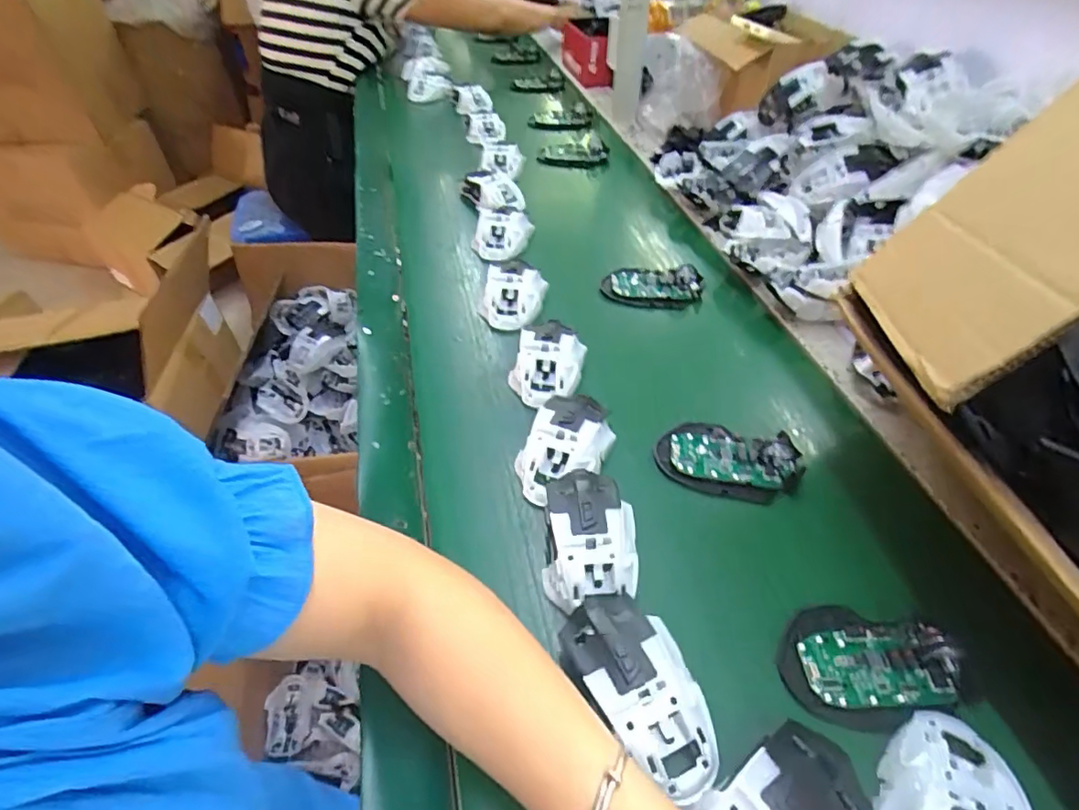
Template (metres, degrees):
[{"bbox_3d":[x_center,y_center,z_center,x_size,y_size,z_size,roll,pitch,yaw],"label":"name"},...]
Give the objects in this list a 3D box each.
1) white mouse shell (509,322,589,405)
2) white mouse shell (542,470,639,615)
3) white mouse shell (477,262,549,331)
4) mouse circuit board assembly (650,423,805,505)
[{"bbox_3d":[0.010,-0.045,0.552,0.069,0.035,0.105,13,52,7],"label":"white mouse shell"},{"bbox_3d":[0.036,0.096,0.410,0.064,0.044,0.110,2,52,-1],"label":"white mouse shell"},{"bbox_3d":[-0.030,-0.126,0.635,0.068,0.036,0.092,15,53,9],"label":"white mouse shell"},{"bbox_3d":[0.160,0.045,0.471,0.115,0.028,0.067,17,53,11],"label":"mouse circuit board assembly"}]

